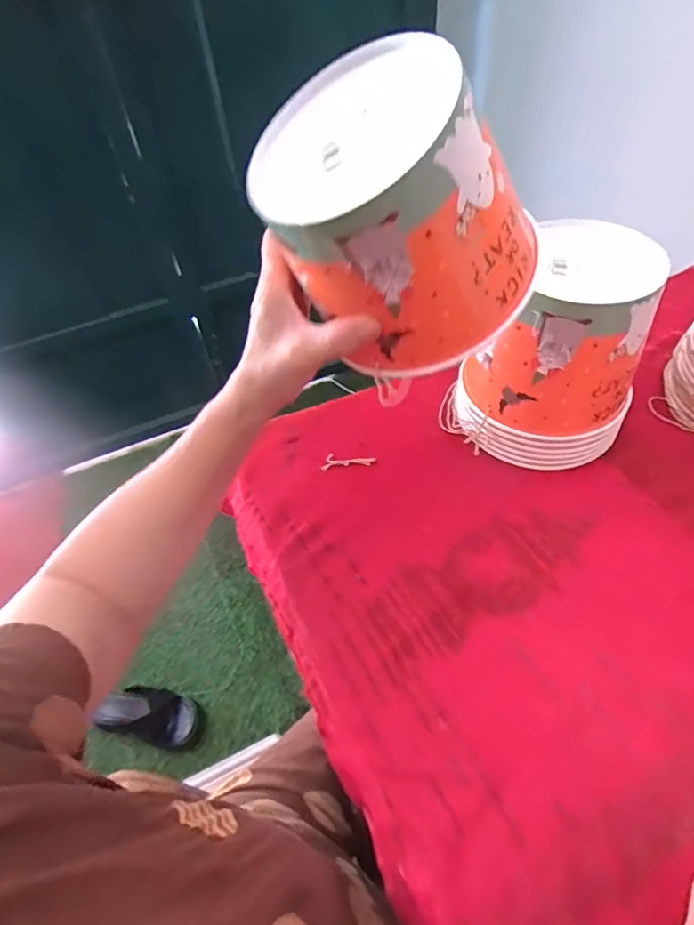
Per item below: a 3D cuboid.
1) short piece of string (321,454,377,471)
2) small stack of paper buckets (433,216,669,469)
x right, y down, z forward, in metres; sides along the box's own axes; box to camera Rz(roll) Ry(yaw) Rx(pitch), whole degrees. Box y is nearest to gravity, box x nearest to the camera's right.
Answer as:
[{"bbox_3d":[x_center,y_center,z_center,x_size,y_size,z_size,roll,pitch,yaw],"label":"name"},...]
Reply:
[{"bbox_3d":[0.002,-0.002,0.525,0.055,0.004,0.020,-3,50,2],"label":"short piece of string"},{"bbox_3d":[0.189,-0.106,0.486,0.169,0.176,0.146,8,51,12],"label":"small stack of paper buckets"}]

